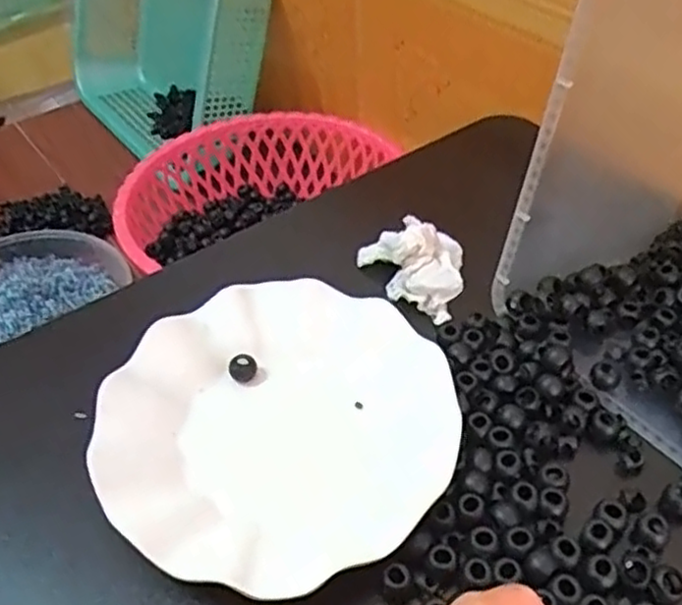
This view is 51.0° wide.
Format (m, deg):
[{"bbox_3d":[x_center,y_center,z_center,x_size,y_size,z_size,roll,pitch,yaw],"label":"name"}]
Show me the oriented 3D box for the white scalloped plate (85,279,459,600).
[{"bbox_3d":[-0.036,0.063,0.382,0.178,0.031,0.169,-1,46,1],"label":"white scalloped plate"}]

